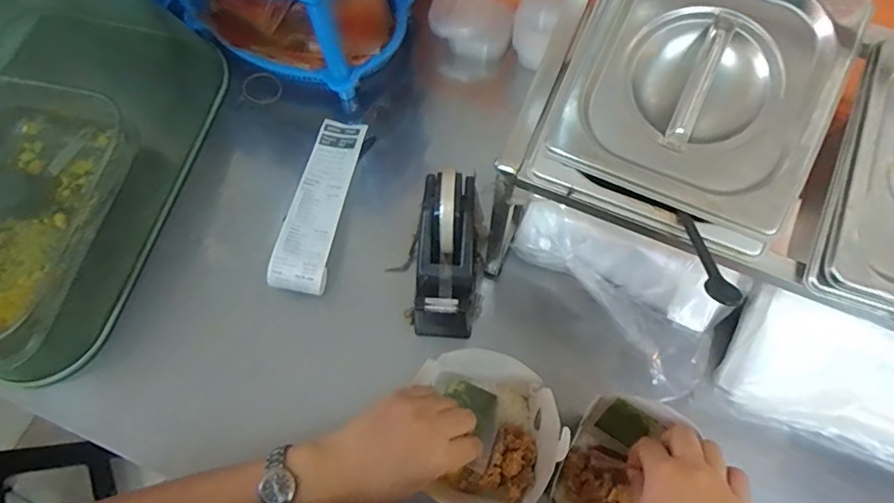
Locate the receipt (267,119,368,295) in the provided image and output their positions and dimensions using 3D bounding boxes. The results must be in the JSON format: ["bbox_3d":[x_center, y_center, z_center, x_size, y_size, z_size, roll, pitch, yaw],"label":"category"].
[{"bbox_3d":[-0.142,-0.061,0.590,0.055,0.039,0.225,8,68,4],"label":"receipt"}]

